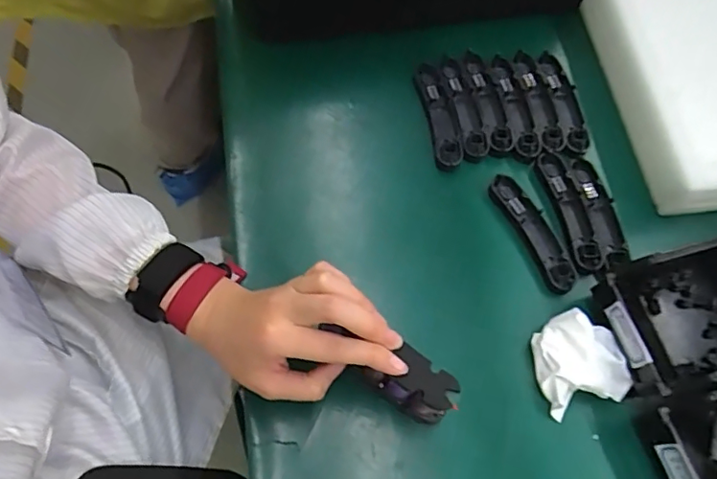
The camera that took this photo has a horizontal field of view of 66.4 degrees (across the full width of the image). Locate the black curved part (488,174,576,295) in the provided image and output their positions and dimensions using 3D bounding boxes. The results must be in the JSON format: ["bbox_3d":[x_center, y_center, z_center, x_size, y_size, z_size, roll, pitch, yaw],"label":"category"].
[{"bbox_3d":[0.164,-0.007,0.511,0.029,0.030,0.122,-22,68,-11],"label":"black curved part"}]

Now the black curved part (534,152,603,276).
[{"bbox_3d":[0.199,-0.027,0.517,0.028,0.019,0.122,-10,67,-6],"label":"black curved part"}]

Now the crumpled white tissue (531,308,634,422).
[{"bbox_3d":[0.182,0.101,0.458,0.072,0.036,0.075,-12,67,-7],"label":"crumpled white tissue"}]

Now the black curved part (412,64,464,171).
[{"bbox_3d":[0.080,-0.127,0.561,0.027,0.031,0.129,-8,66,-5],"label":"black curved part"}]

